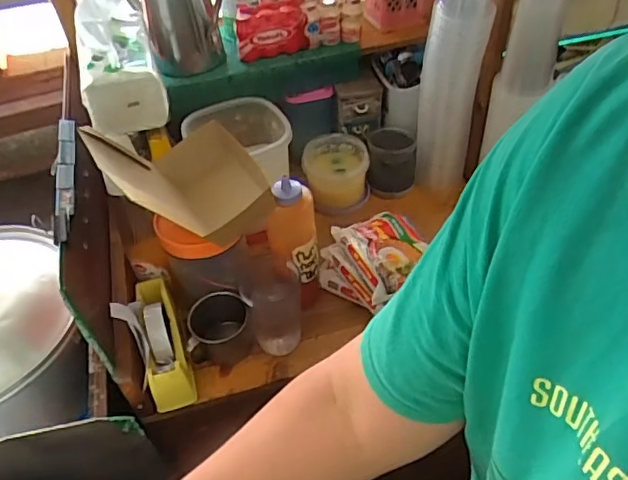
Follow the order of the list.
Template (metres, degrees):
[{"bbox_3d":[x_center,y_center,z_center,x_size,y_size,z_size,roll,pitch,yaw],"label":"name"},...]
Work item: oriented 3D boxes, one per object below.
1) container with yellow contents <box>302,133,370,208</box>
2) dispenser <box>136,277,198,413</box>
[{"bbox_3d":[0.040,-0.124,1.019,0.113,0.080,0.115,-4,47,1],"label":"container with yellow contents"},{"bbox_3d":[-0.213,0.136,0.795,0.054,0.069,0.186,-15,60,-10],"label":"dispenser"}]

